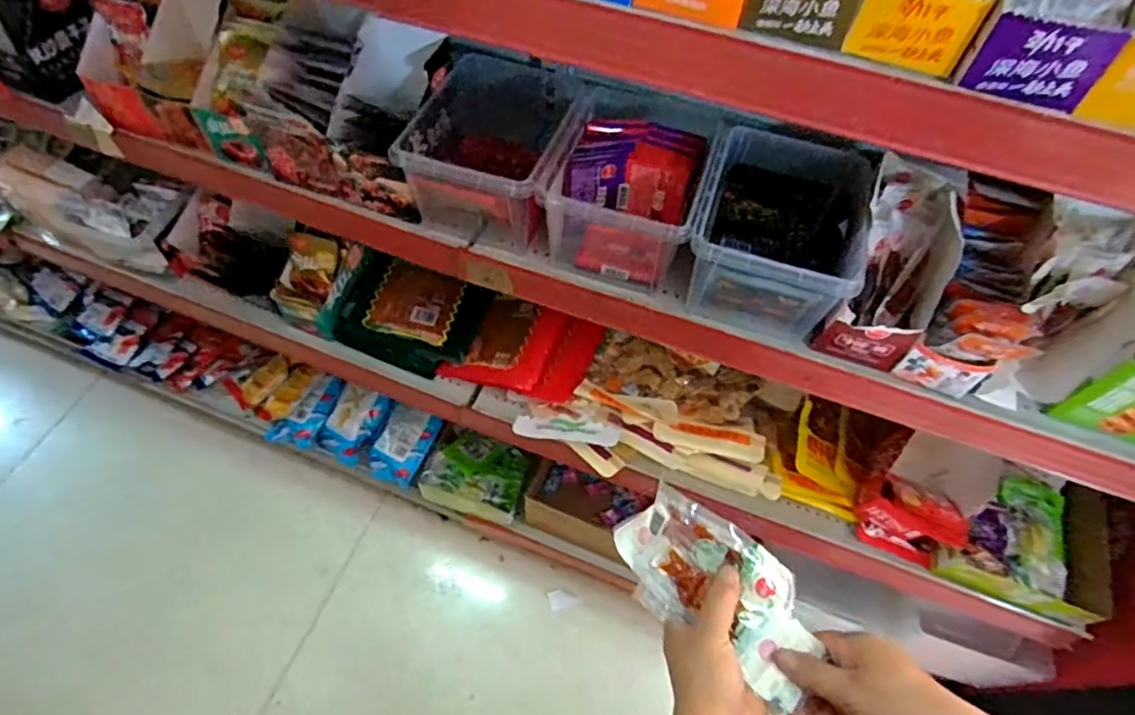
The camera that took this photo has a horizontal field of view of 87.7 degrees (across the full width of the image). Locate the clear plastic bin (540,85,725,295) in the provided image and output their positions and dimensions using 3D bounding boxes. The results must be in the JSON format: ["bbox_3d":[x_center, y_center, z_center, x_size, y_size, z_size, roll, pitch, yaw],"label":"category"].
[{"bbox_3d":[0.073,-0.191,0.671,0.164,0.111,0.206,18,59,8],"label":"clear plastic bin"}]

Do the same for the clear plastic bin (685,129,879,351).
[{"bbox_3d":[0.219,-0.133,0.638,0.157,0.114,0.203,17,59,7],"label":"clear plastic bin"}]

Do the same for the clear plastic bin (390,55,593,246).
[{"bbox_3d":[-0.081,-0.234,0.694,0.169,0.122,0.195,18,59,8],"label":"clear plastic bin"}]

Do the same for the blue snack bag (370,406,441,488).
[{"bbox_3d":[-0.336,0.182,1.186,0.121,0.062,0.132,22,60,10],"label":"blue snack bag"}]

